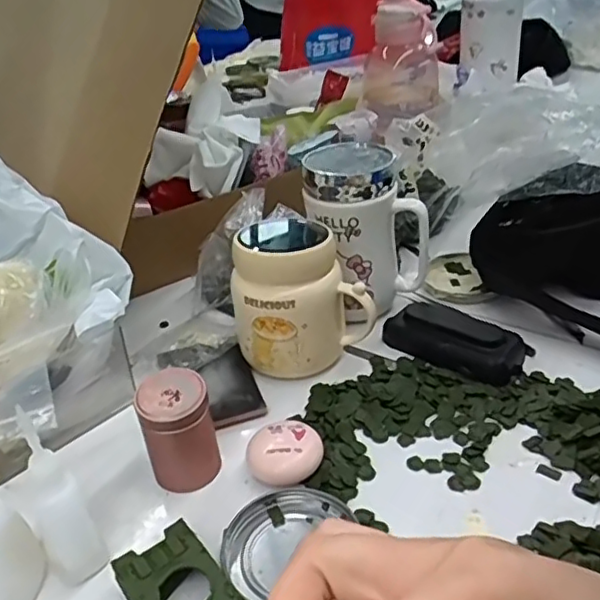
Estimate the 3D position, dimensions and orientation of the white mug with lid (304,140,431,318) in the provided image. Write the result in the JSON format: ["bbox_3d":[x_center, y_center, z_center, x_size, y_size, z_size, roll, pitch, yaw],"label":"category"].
[{"bbox_3d":[0.053,-0.051,0.526,0.077,0.142,0.086,-29,39,-32],"label":"white mug with lid"}]

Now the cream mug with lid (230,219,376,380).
[{"bbox_3d":[-0.003,-0.003,0.483,0.097,0.113,0.073,-14,33,-13],"label":"cream mug with lid"}]

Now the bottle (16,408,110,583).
[{"bbox_3d":[-0.133,0.110,0.340,0.027,0.102,0.029,-24,36,-25],"label":"bottle"}]

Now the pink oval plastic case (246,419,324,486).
[{"bbox_3d":[-0.010,0.100,0.407,0.048,0.022,0.041,-9,33,-4],"label":"pink oval plastic case"}]

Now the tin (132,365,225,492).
[{"bbox_3d":[-0.077,0.084,0.402,0.044,0.069,0.036,-11,33,-7],"label":"tin"}]

